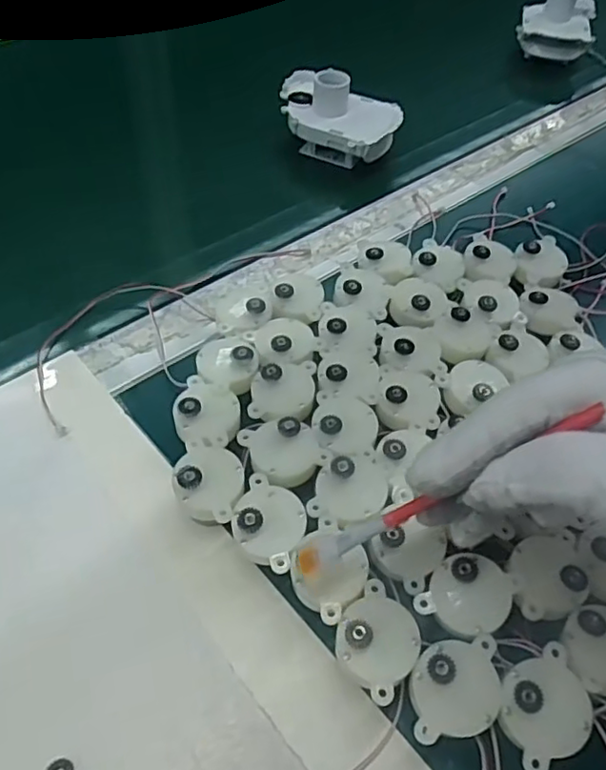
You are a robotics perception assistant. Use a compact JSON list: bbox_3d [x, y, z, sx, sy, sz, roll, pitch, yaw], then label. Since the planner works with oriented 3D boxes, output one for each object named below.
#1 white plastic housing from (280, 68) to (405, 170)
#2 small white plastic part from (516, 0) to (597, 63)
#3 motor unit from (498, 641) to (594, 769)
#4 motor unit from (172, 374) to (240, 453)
[{"bbox_3d":[0.026,-0.210,0.483,0.096,0.054,0.069,16,53,10],"label":"white plastic housing"},{"bbox_3d":[0.252,-0.360,0.610,0.067,0.050,0.070,18,52,10],"label":"small white plastic part"},{"bbox_3d":[0.089,0.123,0.234,0.039,0.031,0.031,-21,56,-18],"label":"motor unit"},{"bbox_3d":[-0.047,0.017,0.308,0.031,0.029,0.043,-11,53,-10],"label":"motor unit"}]

